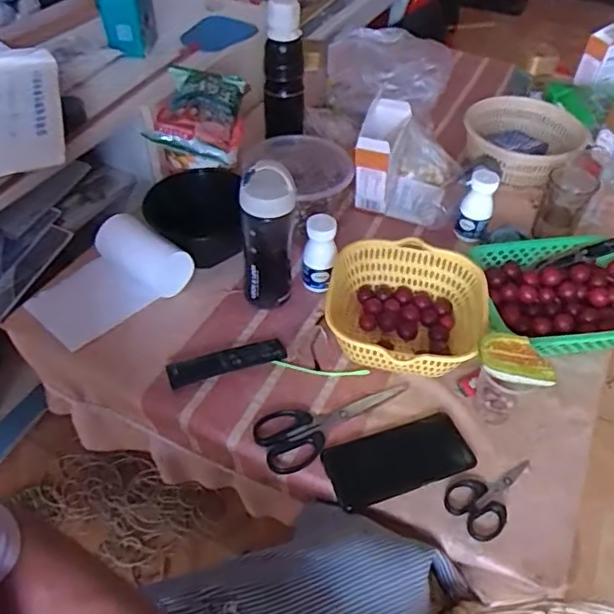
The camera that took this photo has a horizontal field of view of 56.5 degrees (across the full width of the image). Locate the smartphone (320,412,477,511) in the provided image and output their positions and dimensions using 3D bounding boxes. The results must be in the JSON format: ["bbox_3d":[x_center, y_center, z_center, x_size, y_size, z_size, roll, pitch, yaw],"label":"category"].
[{"bbox_3d":[0.104,0.170,0.644,0.164,0.012,0.075,-15,50,-15],"label":"smartphone"}]

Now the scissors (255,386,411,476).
[{"bbox_3d":[0.036,0.137,0.670,0.189,0.012,0.073,-14,50,-15],"label":"scissors"}]

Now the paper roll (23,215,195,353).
[{"bbox_3d":[-0.275,-0.041,0.779,0.194,0.075,0.133,-33,57,-28],"label":"paper roll"}]

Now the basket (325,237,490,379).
[{"bbox_3d":[0.127,0.008,0.748,0.200,0.075,0.200,1,47,-1],"label":"basket"}]

